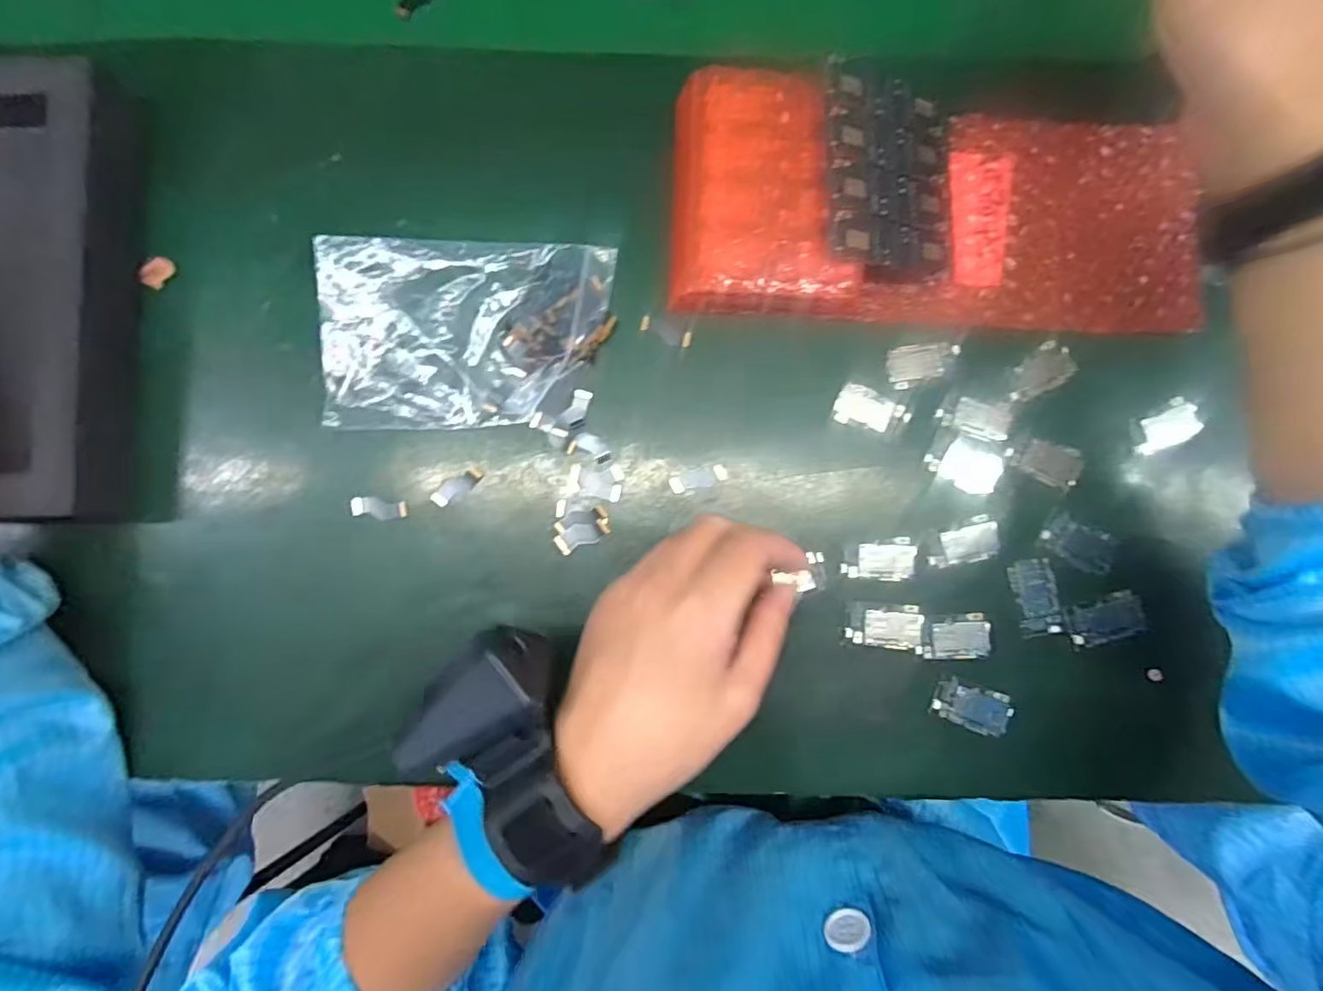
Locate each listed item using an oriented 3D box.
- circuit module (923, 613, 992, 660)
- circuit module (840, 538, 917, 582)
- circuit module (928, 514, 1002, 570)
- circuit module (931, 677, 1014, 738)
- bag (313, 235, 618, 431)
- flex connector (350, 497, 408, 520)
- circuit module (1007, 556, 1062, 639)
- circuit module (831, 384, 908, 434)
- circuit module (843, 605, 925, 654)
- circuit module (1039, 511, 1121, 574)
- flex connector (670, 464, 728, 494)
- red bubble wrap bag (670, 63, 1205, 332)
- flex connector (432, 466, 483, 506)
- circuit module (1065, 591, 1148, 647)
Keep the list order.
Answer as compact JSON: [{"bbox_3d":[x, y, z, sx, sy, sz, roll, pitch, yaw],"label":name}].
[{"bbox_3d":[0.152,0.073,0.304,0.034,0.004,0.023,-1,88,-1],"label":"circuit module"},{"bbox_3d":[0.113,0.034,0.306,0.038,0.004,0.021,-4,88,-1],"label":"circuit module"},{"bbox_3d":[0.157,0.024,0.307,0.037,0.004,0.022,-12,89,-1],"label":"circuit module"},{"bbox_3d":[0.159,0.108,0.302,0.038,0.004,0.022,20,88,0],"label":"circuit module"},{"bbox_3d":[-0.100,-0.085,0.306,0.148,0.014,0.096,-2,88,-1],"label":"bag"},{"bbox_3d":[-0.146,0.007,0.307,0.029,0.004,0.011,9,88,0],"label":"flex connector"},{"bbox_3d":[0.194,0.053,0.307,0.022,0.004,0.039,-11,88,-1],"label":"circuit module"},{"bbox_3d":[0.110,-0.045,0.310,0.038,0.004,0.021,13,88,0],"label":"circuit module"},{"bbox_3d":[0.115,0.067,0.304,0.040,0.004,0.022,5,88,-1],"label":"circuit module"},{"bbox_3d":[0.217,0.025,0.308,0.038,0.004,0.020,27,88,0],"label":"circuit module"},{"bbox_3d":[0.019,-0.009,0.310,0.029,0.004,0.010,-14,89,-1],"label":"flex connector"},{"bbox_3d":[0.141,-0.149,0.301,0.268,0.028,0.120,2,88,-1],"label":"red bubble wrap bag"},{"bbox_3d":[-0.106,-0.005,0.309,0.029,0.004,0.010,-32,89,-2],"label":"flex connector"},{"bbox_3d":[0.229,0.064,0.305,0.040,0.005,0.022,-17,89,-1],"label":"circuit module"}]

